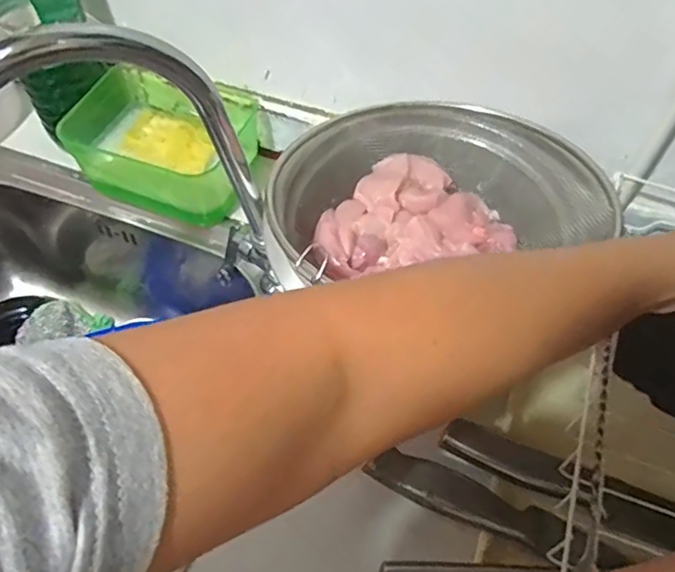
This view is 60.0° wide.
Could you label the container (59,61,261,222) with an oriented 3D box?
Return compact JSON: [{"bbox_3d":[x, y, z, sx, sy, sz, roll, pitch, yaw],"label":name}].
[{"bbox_3d":[-0.167,-0.141,0.592,0.170,0.081,0.120,23,58,14],"label":"container"}]

